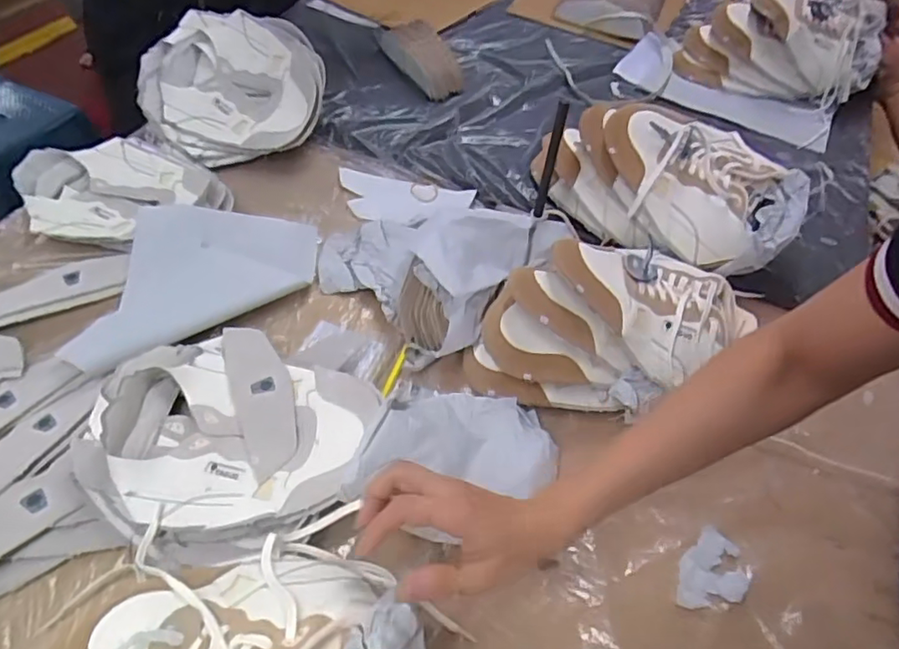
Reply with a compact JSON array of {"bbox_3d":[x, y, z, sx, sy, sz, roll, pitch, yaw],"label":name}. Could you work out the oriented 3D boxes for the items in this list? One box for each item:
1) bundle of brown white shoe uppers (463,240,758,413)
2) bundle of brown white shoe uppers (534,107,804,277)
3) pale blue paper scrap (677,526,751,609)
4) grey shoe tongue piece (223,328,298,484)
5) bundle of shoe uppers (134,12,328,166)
[{"bbox_3d":[0.169,-0.004,0.605,0.282,0.108,0.182,-15,56,-16],"label":"bundle of brown white shoe uppers"},{"bbox_3d":[0.248,-0.171,0.725,0.307,0.137,0.159,31,56,18],"label":"bundle of brown white shoe uppers"},{"bbox_3d":[0.232,0.222,0.528,0.053,0.007,0.076,39,59,22],"label":"pale blue paper scrap"},{"bbox_3d":[-0.185,0.066,0.589,0.054,0.014,0.183,-20,53,-11],"label":"grey shoe tongue piece"},{"bbox_3d":[-0.308,-0.341,0.845,0.244,0.099,0.239,-18,57,-18],"label":"bundle of shoe uppers"}]

